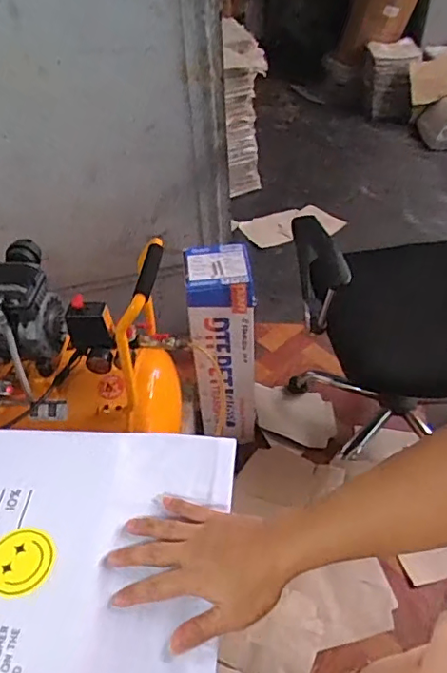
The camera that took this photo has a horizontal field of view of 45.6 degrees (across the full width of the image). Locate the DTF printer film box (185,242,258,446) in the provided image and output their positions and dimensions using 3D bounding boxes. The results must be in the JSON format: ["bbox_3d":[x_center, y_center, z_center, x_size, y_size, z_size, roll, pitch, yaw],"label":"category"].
[{"bbox_3d":[0.001,0.035,1.428,0.158,0.566,0.165,-3,45,0],"label":"DTF printer film box"}]

